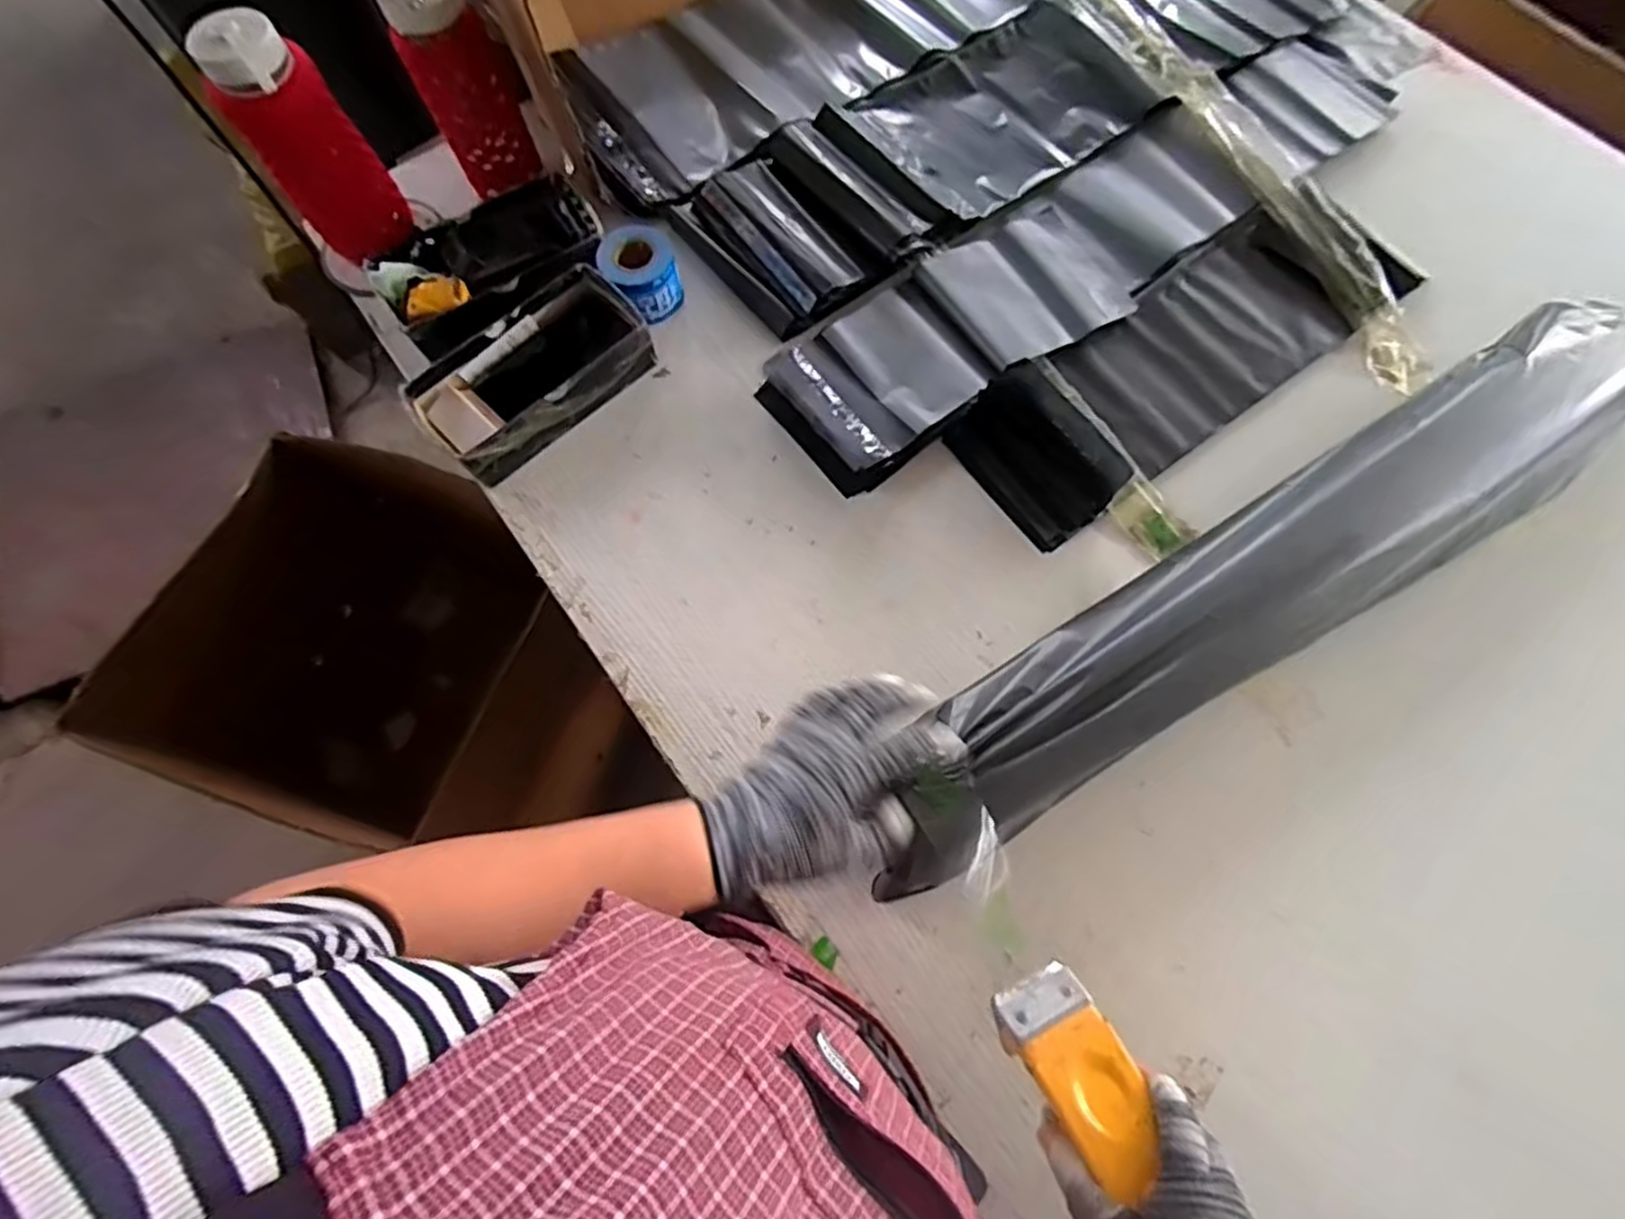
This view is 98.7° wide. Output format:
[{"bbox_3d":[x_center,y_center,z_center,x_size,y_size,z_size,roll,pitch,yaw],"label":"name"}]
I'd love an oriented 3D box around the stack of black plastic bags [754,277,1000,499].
[{"bbox_3d":[0.066,-0.225,0.678,0.197,0.051,0.160,-37,75,-12],"label":"stack of black plastic bags"}]

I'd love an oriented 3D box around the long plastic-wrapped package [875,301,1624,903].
[{"bbox_3d":[0.388,-0.025,0.572,0.794,0.101,0.127,-31,74,-9],"label":"long plastic-wrapped package"}]

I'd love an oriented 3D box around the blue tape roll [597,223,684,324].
[{"bbox_3d":[-0.175,-0.344,0.714,0.071,0.050,0.082,-22,72,-7],"label":"blue tape roll"}]

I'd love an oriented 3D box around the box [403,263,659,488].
[{"bbox_3d":[-0.267,-0.229,0.678,0.214,0.052,0.111,-41,75,-11],"label":"box"}]

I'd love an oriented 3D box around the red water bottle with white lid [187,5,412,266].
[{"bbox_3d":[-0.473,-0.433,0.665,0.087,0.207,0.078,-31,74,-10],"label":"red water bottle with white lid"}]

